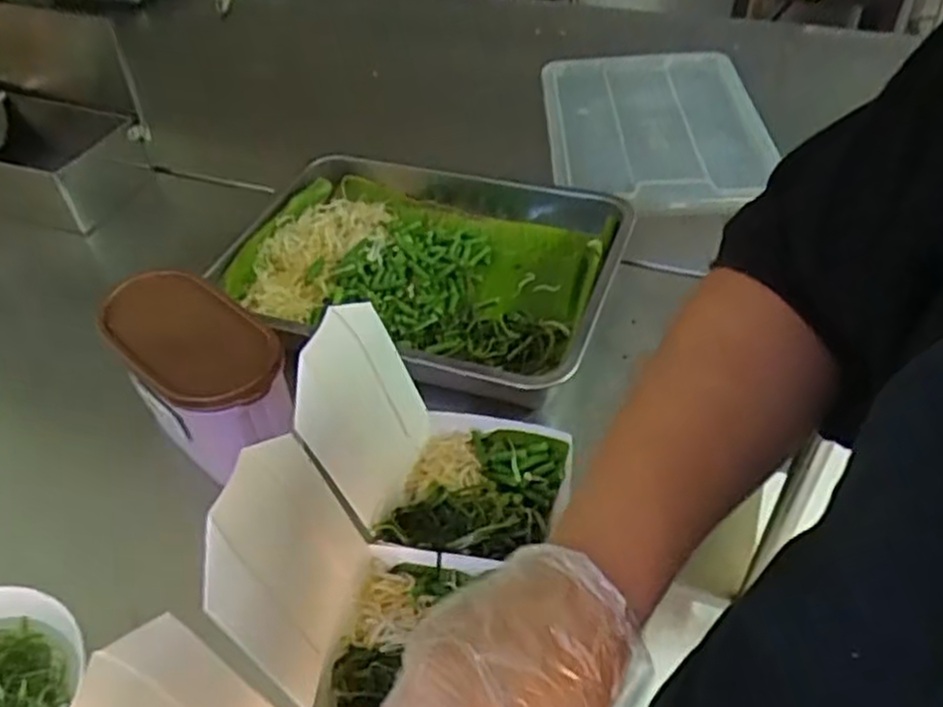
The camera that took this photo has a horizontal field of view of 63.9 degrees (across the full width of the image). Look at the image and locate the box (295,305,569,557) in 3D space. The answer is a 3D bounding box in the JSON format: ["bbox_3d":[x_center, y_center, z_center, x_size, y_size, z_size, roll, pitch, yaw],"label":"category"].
[{"bbox_3d":[-0.015,0.054,0.543,0.169,0.162,0.131,4,43,9],"label":"box"}]

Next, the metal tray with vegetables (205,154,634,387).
[{"bbox_3d":[-0.048,-0.088,0.772,0.376,0.073,0.291,13,45,18],"label":"metal tray with vegetables"}]

